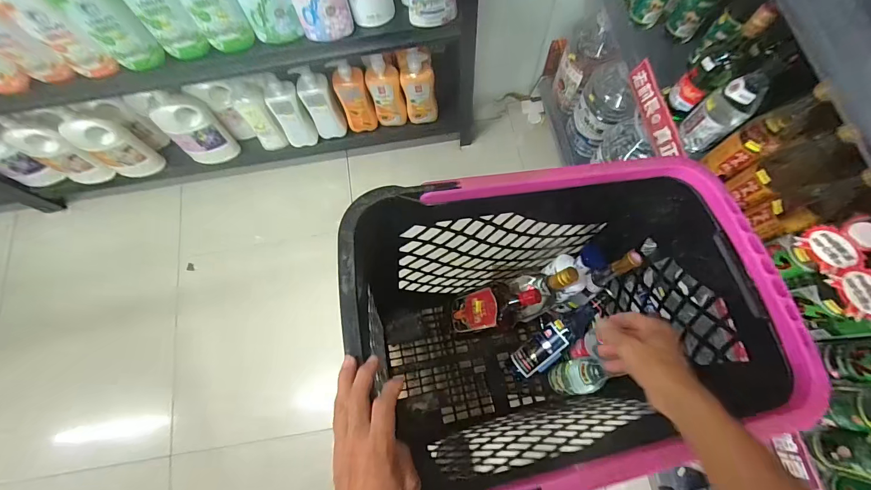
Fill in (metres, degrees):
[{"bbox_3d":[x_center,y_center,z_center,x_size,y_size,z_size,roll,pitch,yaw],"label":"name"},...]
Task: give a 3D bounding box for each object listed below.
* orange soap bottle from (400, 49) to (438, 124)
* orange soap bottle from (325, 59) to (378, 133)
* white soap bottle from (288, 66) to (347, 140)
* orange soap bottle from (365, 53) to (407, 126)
[{"bbox_3d":[-0.046,-0.445,1.113,0.090,0.215,0.069,-6,72,0],"label":"orange soap bottle"},{"bbox_3d":[-0.231,-0.420,1.113,0.084,0.239,0.053,-16,72,-3],"label":"orange soap bottle"},{"bbox_3d":[-0.329,-0.404,1.116,0.084,0.239,0.057,-20,72,-4],"label":"white soap bottle"},{"bbox_3d":[-0.142,-0.433,1.115,0.082,0.228,0.065,-20,72,-4],"label":"orange soap bottle"}]

